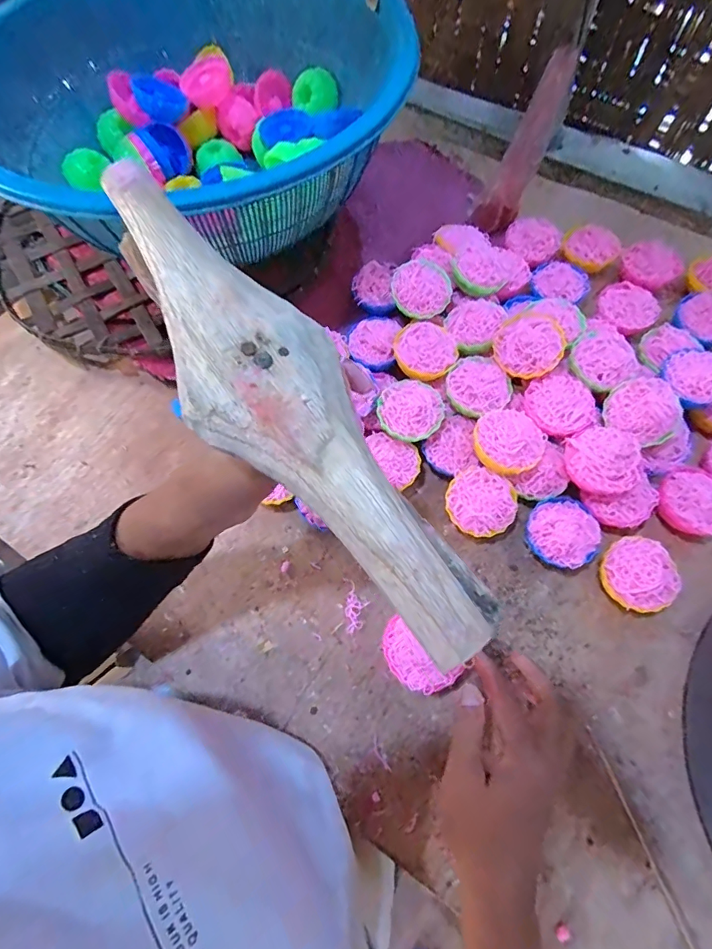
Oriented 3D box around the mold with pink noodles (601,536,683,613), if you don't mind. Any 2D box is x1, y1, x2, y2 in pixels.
[{"bbox_3d":[0.240,0.087,0.394,0.060,0.035,0.059,-1,66,2],"label":"mold with pink noodles"}]

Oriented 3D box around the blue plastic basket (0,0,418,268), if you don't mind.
[{"bbox_3d":[-0.162,-0.374,0.489,0.432,0.146,0.408,39,73,17],"label":"blue plastic basket"}]

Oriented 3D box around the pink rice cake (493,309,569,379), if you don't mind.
[{"bbox_3d":[0.162,-0.121,0.428,0.059,0.025,0.061,28,73,13],"label":"pink rice cake"}]

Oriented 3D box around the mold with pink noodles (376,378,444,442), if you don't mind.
[{"bbox_3d":[0.052,-0.061,0.426,0.064,0.018,0.057,-35,70,-13],"label":"mold with pink noodles"}]

